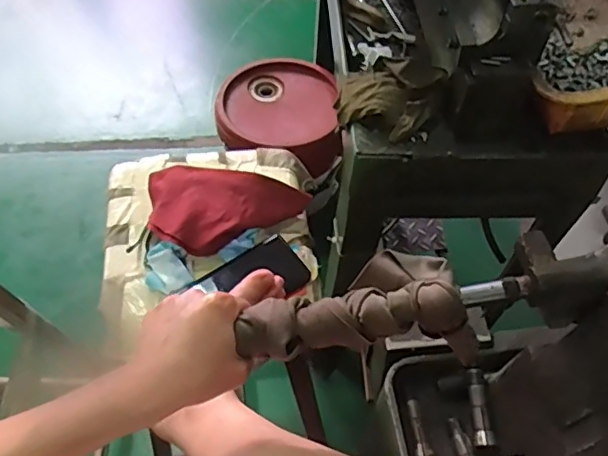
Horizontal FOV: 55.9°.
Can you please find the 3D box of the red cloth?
[{"bbox_3d":[-0.107,-0.044,0.717,0.180,0.037,0.136,-29,60,-20],"label":"red cloth"}]

